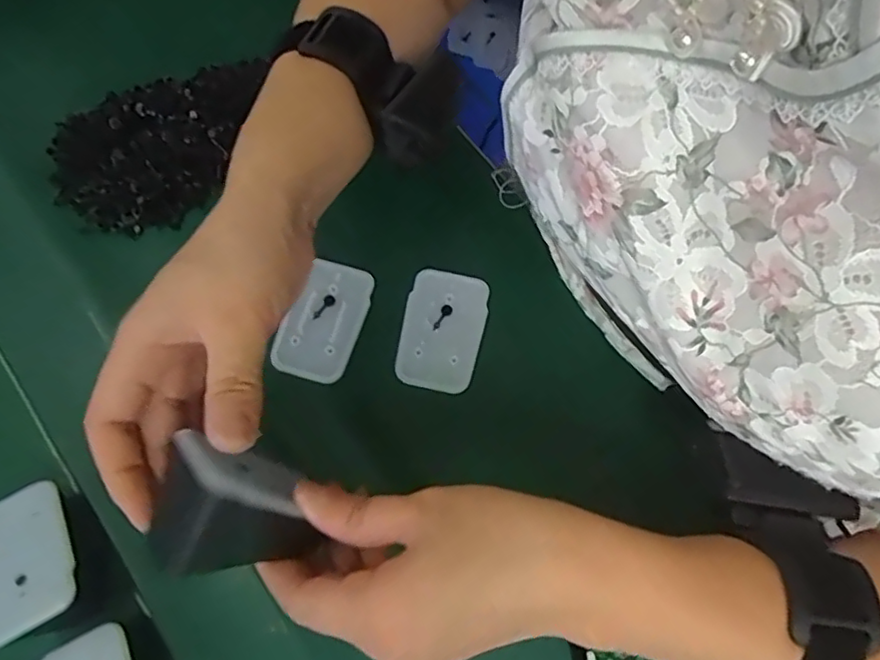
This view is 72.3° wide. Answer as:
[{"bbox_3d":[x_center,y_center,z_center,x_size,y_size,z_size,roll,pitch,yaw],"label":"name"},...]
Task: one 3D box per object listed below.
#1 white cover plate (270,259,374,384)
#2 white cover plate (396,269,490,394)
[{"bbox_3d":[-0.067,-0.006,0.346,0.041,0.007,0.069,18,74,6],"label":"white cover plate"},{"bbox_3d":[0.002,-0.001,0.346,0.045,0.004,0.069,12,73,4],"label":"white cover plate"}]

